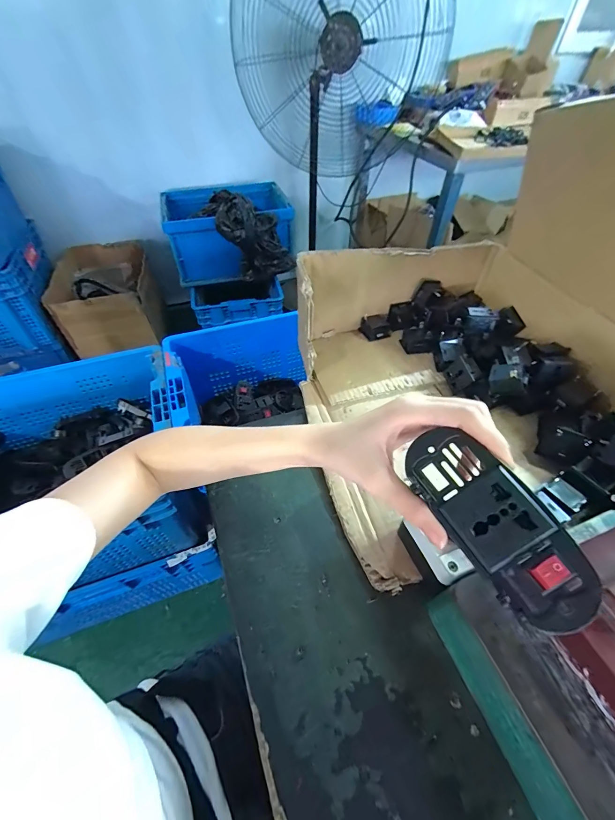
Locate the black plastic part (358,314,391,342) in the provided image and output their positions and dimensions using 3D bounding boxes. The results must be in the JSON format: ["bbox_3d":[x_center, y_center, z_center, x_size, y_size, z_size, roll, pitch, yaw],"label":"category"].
[{"bbox_3d":[0.116,-0.139,0.557,0.048,0.020,0.044,-11,50,-10],"label":"black plastic part"}]

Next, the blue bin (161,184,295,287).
[{"bbox_3d":[-0.357,-0.804,1.506,0.541,0.273,0.405,-7,50,-6],"label":"blue bin"}]

